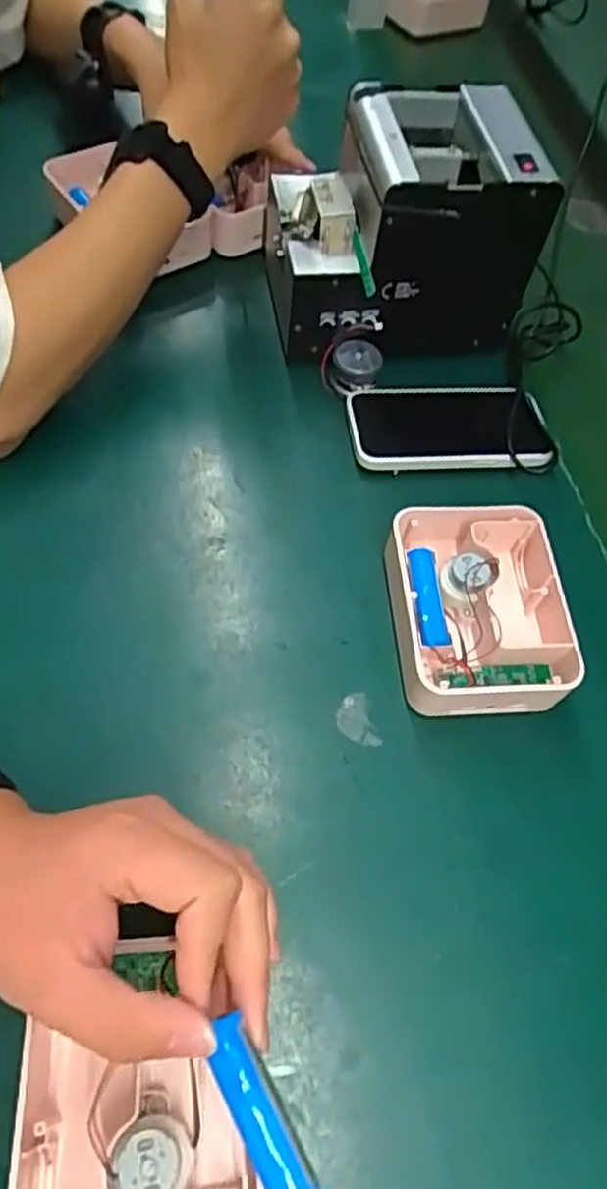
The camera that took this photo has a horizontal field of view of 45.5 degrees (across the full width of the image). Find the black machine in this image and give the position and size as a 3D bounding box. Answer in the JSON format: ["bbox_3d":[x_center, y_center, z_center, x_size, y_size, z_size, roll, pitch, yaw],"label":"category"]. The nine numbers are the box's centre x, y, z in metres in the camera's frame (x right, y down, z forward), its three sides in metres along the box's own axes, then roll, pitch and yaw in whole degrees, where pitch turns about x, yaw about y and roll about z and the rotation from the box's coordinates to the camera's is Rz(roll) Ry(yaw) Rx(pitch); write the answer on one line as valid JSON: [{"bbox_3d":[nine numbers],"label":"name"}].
[{"bbox_3d":[0.068,-0.275,0.554,0.176,0.155,0.135,-6,60,-10],"label":"black machine"}]

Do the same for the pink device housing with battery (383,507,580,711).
[{"bbox_3d":[0.107,0.009,0.452,0.105,0.049,0.126,-2,59,-6],"label":"pink device housing with battery"}]

